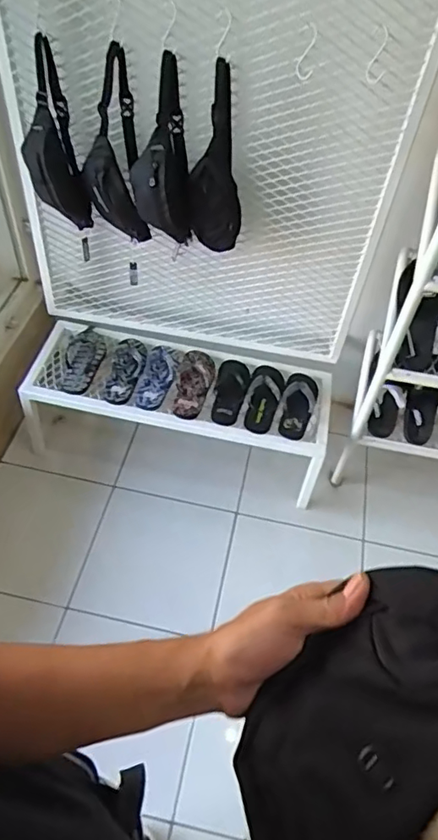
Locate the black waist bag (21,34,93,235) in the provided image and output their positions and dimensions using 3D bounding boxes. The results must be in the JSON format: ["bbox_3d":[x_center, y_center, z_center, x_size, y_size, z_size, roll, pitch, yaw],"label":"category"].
[{"bbox_3d":[-0.391,-0.639,1.288,0.137,0.425,0.116,-8,52,-12],"label":"black waist bag"}]

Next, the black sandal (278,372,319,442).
[{"bbox_3d":[0.237,-0.058,1.603,0.097,0.056,0.238,14,51,6],"label":"black sandal"}]

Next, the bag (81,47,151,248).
[{"bbox_3d":[-0.251,-0.627,1.319,0.147,0.442,0.073,-9,52,-12],"label":"bag"}]

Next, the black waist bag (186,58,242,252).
[{"bbox_3d":[-0.003,-0.606,1.320,0.130,0.417,0.078,8,51,1],"label":"black waist bag"}]

